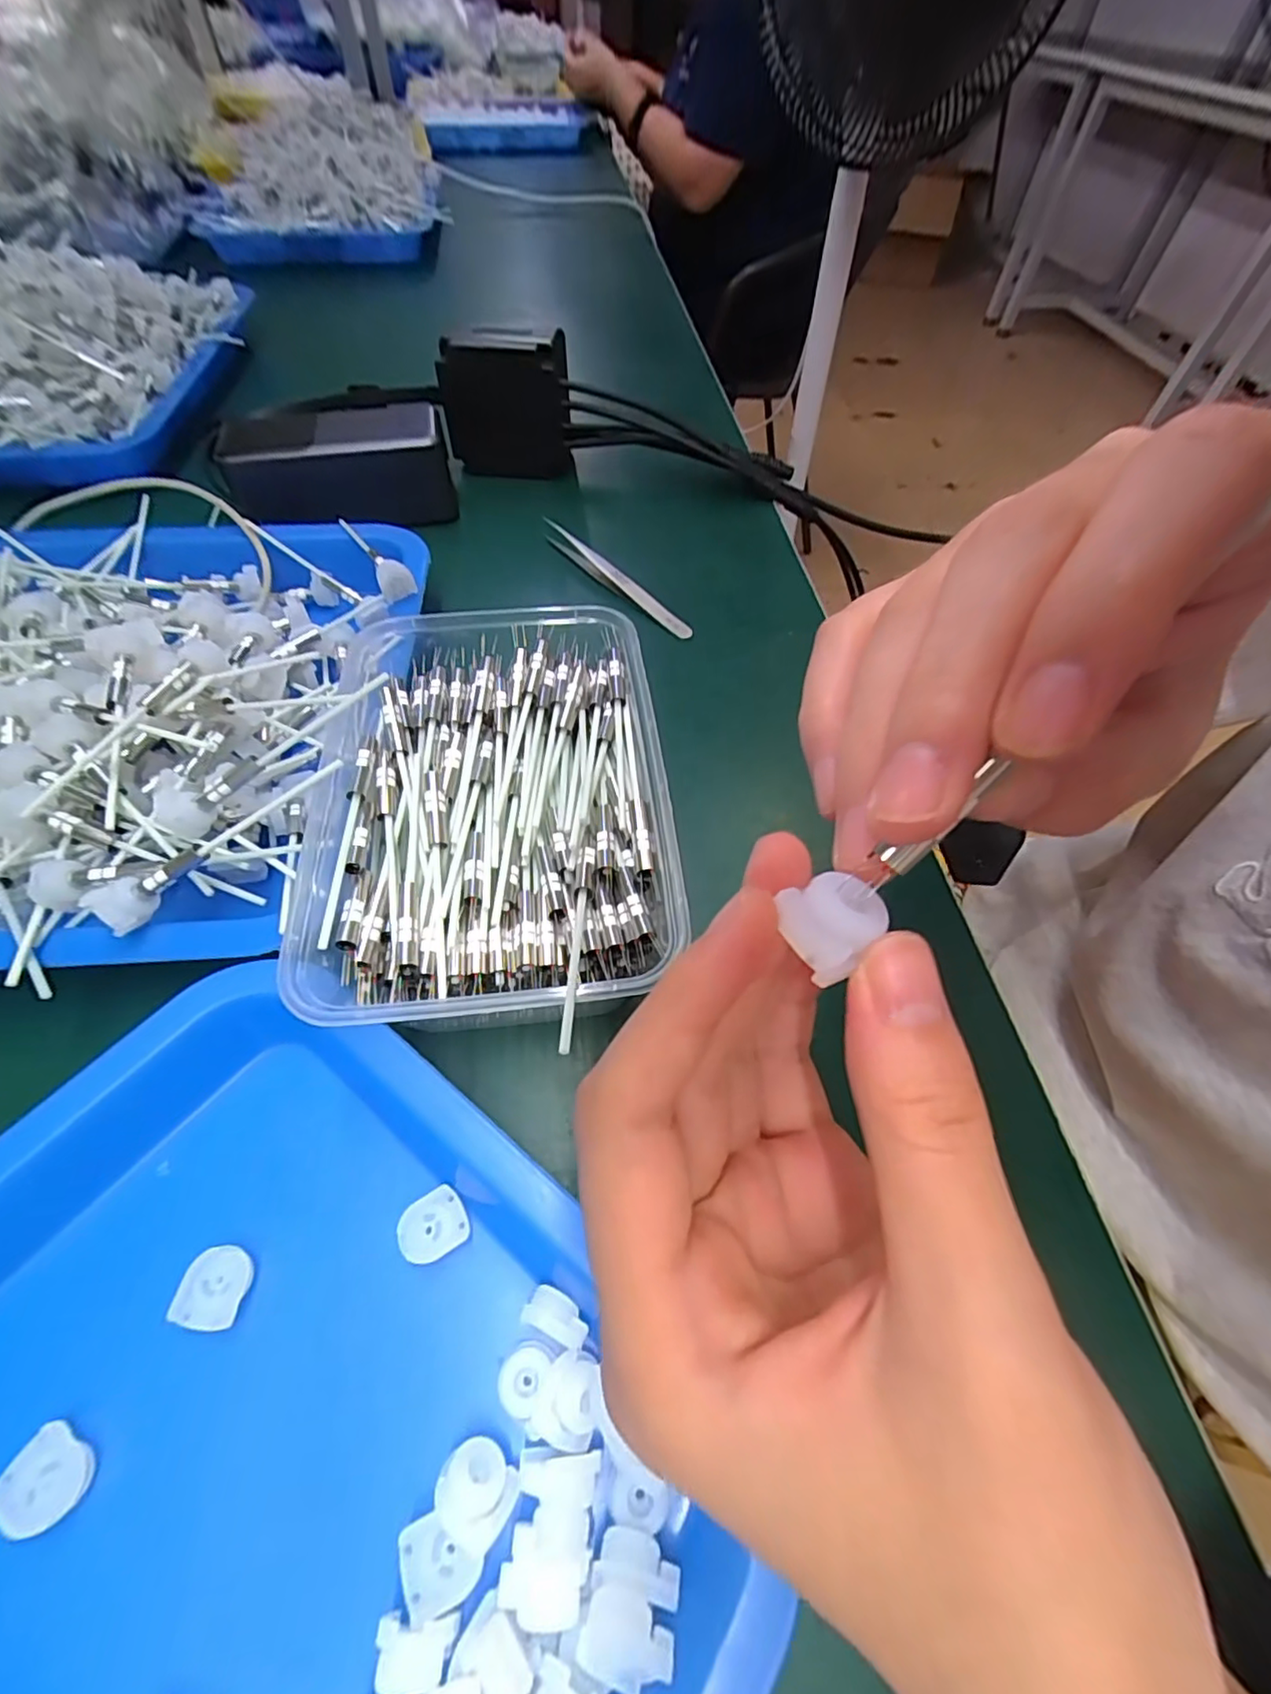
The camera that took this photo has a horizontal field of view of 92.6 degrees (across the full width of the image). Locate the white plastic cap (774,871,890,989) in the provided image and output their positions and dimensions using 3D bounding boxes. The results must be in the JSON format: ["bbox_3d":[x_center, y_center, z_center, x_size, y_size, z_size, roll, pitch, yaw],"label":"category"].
[{"bbox_3d":[0.032,0.011,0.096,0.015,0.004,0.015,-24,60,-17],"label":"white plastic cap"}]

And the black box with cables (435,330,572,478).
[{"bbox_3d":[-0.087,-0.292,0.407,0.081,0.078,0.016,-5,57,-5],"label":"black box with cables"}]

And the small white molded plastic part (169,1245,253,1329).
[{"bbox_3d":[-0.117,0.123,0.170,0.017,0.004,0.019,15,43,-6],"label":"small white molded plastic part"}]

